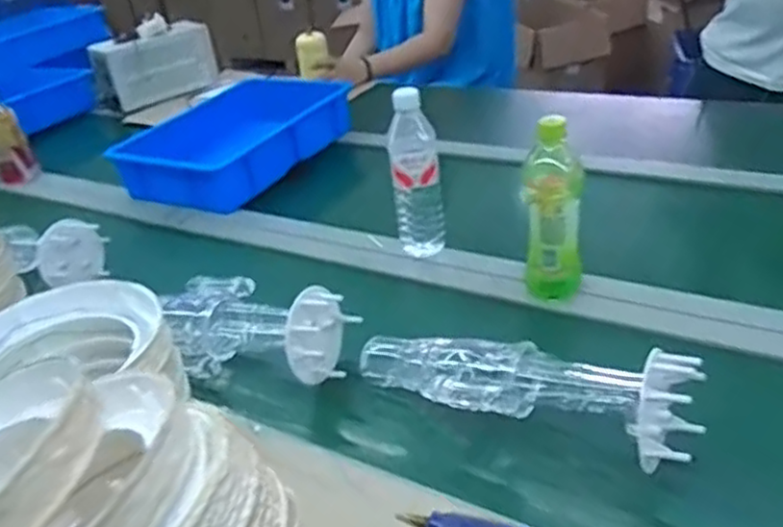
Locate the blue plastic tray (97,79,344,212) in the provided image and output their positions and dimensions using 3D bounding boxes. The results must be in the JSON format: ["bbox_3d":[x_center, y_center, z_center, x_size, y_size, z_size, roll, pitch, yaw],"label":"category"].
[{"bbox_3d":[-0.282,-0.245,1.401,0.281,0.127,0.458,10,36,30],"label":"blue plastic tray"}]

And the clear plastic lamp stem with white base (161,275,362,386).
[{"bbox_3d":[-0.166,0.070,0.814,0.222,0.088,0.108,7,35,26],"label":"clear plastic lamp stem with white base"}]

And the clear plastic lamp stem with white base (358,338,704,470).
[{"bbox_3d":[0.108,0.112,0.675,0.330,0.081,0.078,6,34,28],"label":"clear plastic lamp stem with white base"}]

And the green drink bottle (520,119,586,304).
[{"bbox_3d":[0.186,-0.050,0.824,0.063,0.226,0.054,0,32,16],"label":"green drink bottle"}]

